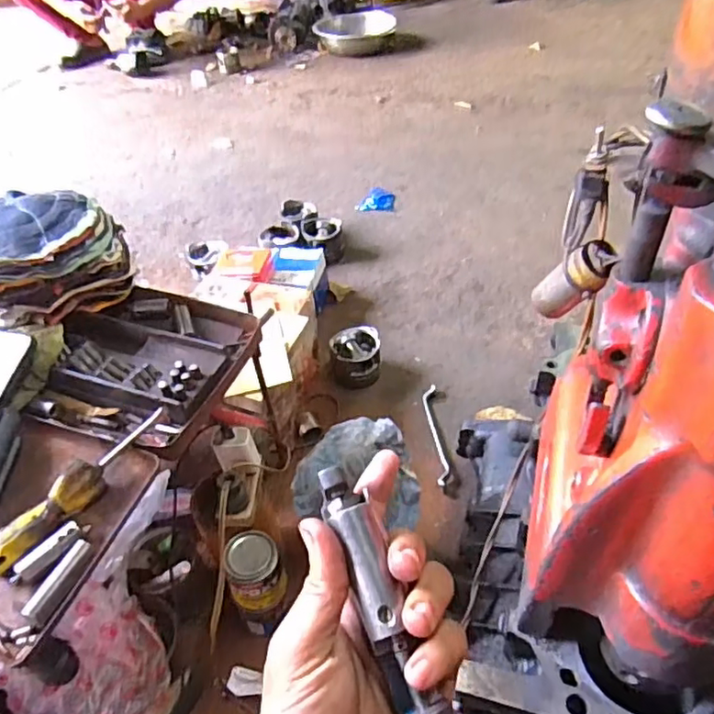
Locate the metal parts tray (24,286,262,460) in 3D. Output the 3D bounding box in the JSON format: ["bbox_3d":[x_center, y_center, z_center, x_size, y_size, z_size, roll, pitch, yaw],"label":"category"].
[{"bbox_3d":[-0.236,0.000,0.682,0.212,0.040,0.219,12,46,17],"label":"metal parts tray"}]

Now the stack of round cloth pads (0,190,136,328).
[{"bbox_3d":[-0.372,-0.117,0.713,0.190,0.110,0.156,-27,48,-21],"label":"stack of round cloth pads"}]

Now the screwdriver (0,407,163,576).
[{"bbox_3d":[-0.257,0.120,0.559,0.028,0.035,0.191,24,51,27],"label":"screwdriver"}]

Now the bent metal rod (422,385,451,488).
[{"bbox_3d":[0.138,0.132,1.046,0.025,0.019,0.218,-4,44,1],"label":"bent metal rod"}]

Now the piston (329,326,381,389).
[{"bbox_3d":[-0.003,0.004,1.159,0.095,0.076,0.104,-1,44,4],"label":"piston"}]

